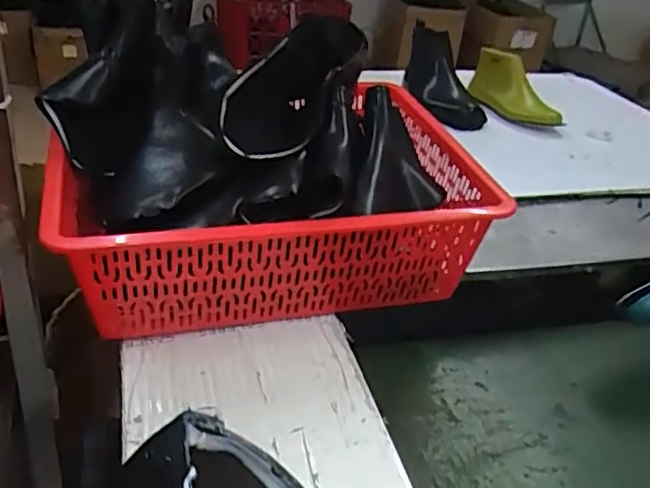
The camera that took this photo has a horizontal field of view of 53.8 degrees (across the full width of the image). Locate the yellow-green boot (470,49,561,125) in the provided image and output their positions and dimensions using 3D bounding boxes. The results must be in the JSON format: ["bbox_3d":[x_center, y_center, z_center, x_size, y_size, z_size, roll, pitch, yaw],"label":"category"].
[{"bbox_3d":[0.372,-0.310,1.307,0.082,0.104,0.242,-13,53,-28],"label":"yellow-green boot"}]

